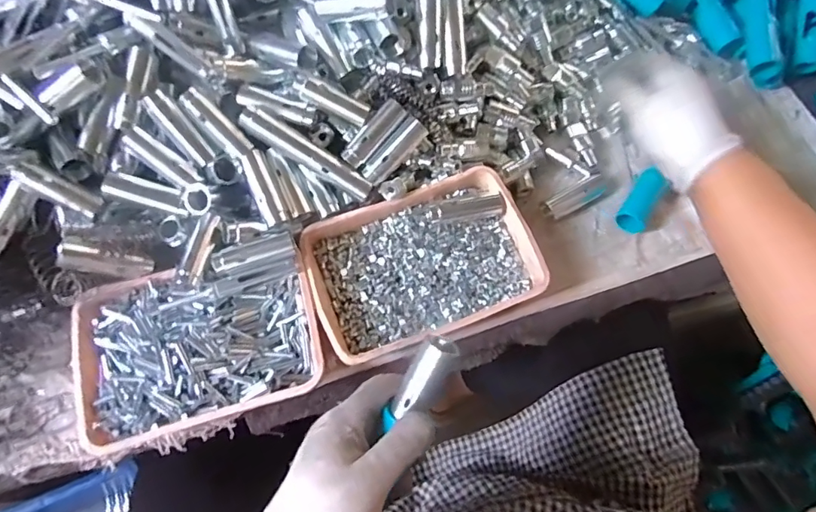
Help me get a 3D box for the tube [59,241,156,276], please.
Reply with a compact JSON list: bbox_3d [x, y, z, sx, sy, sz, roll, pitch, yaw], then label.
[{"bbox_3d":[-0.255,0.004,0.416,0.070,0.014,0.020,17,64,-39],"label":"tube"}]

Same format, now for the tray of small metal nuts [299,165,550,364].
[{"bbox_3d":[0.012,0.005,0.455,0.199,0.036,0.135,-20,72,-8],"label":"tray of small metal nuts"}]

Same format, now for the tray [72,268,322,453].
[{"bbox_3d":[-0.180,0.075,0.421,0.195,0.033,0.130,-15,71,-6],"label":"tray"}]

